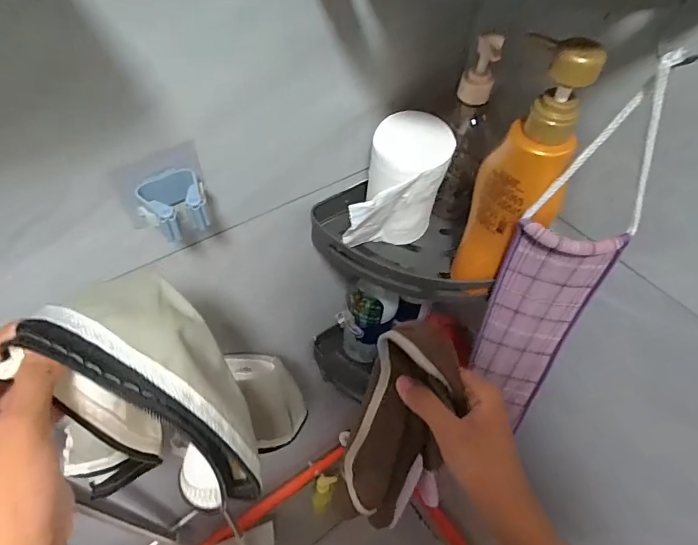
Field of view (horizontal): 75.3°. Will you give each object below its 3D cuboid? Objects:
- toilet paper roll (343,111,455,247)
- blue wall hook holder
[{"bbox_3d":[0.050,-0.073,0.466,0.075,0.129,0.119,16,53,8],"label":"toilet paper roll"},{"bbox_3d":[-0.135,-0.053,0.353,0.047,0.028,0.044,-31,61,-25],"label":"blue wall hook holder"}]

